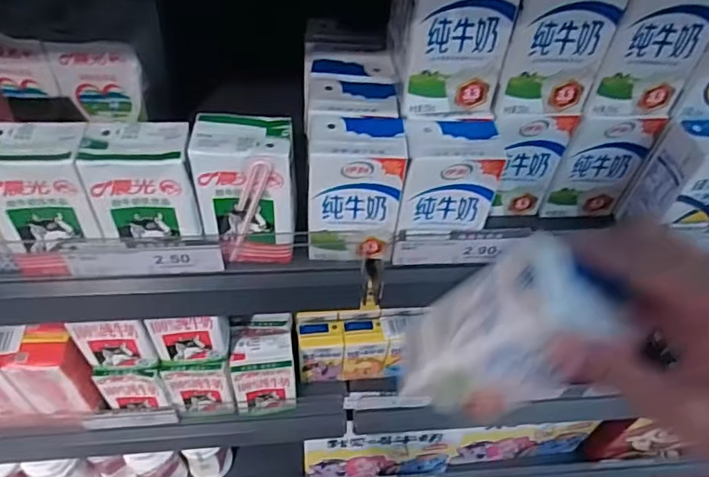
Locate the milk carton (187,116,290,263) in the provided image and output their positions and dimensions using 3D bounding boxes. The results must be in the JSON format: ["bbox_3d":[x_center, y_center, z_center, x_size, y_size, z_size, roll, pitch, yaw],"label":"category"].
[{"bbox_3d":[-0.076,-0.033,0.396,0.062,0.099,0.048,-2,50,-7],"label":"milk carton"}]

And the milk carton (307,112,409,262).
[{"bbox_3d":[0.000,-0.036,0.406,0.066,0.101,0.049,2,50,-3],"label":"milk carton"}]

